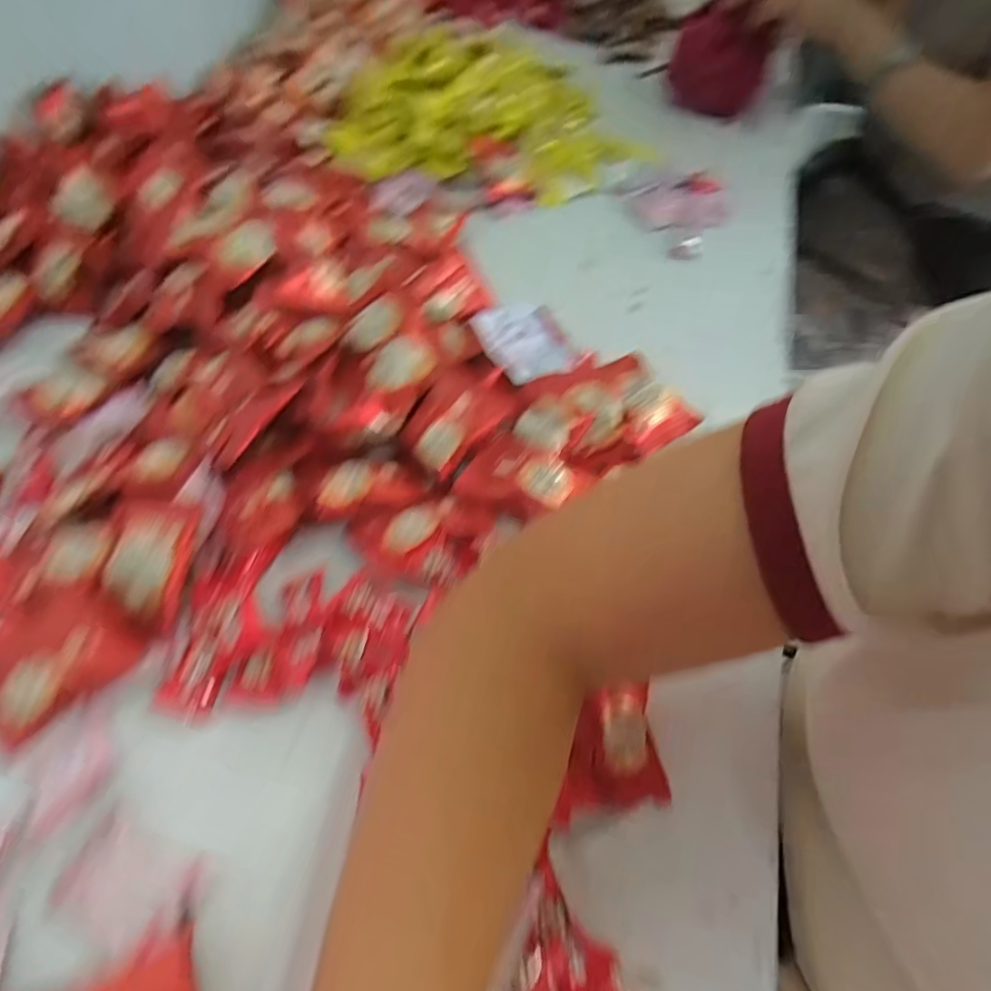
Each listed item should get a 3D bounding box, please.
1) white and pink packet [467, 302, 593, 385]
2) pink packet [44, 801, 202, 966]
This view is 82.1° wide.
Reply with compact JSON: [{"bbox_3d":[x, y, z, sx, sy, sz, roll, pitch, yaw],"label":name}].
[{"bbox_3d":[0.026,-0.117,0.429,0.073,0.026,0.077,-26,59,-18],"label":"white and pink packet"},{"bbox_3d":[-0.154,0.165,0.241,0.052,0.004,0.037,26,41,4],"label":"pink packet"}]

